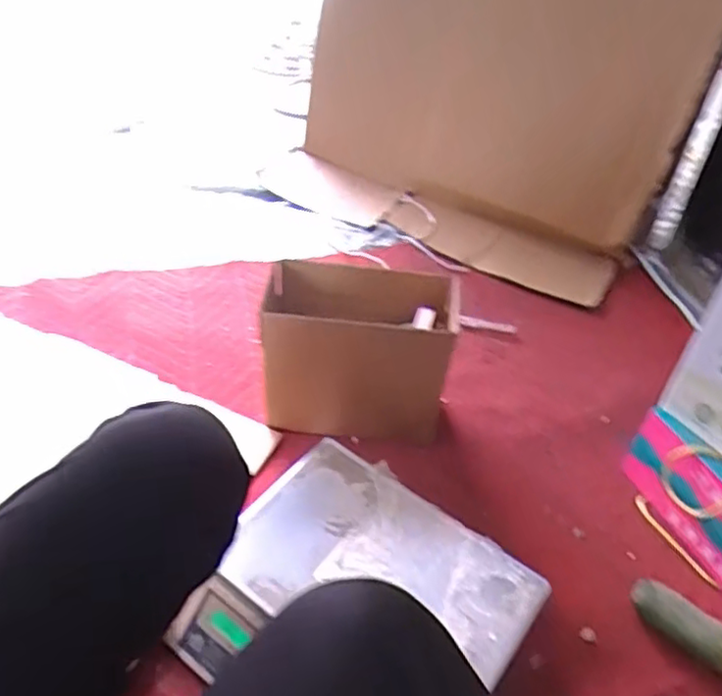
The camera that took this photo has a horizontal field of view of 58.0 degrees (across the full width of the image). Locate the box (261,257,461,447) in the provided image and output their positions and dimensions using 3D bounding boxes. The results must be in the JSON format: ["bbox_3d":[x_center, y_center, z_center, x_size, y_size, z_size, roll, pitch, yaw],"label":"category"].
[{"bbox_3d":[-0.008,0.014,0.977,0.269,0.231,0.140,8,41,4],"label":"box"}]

